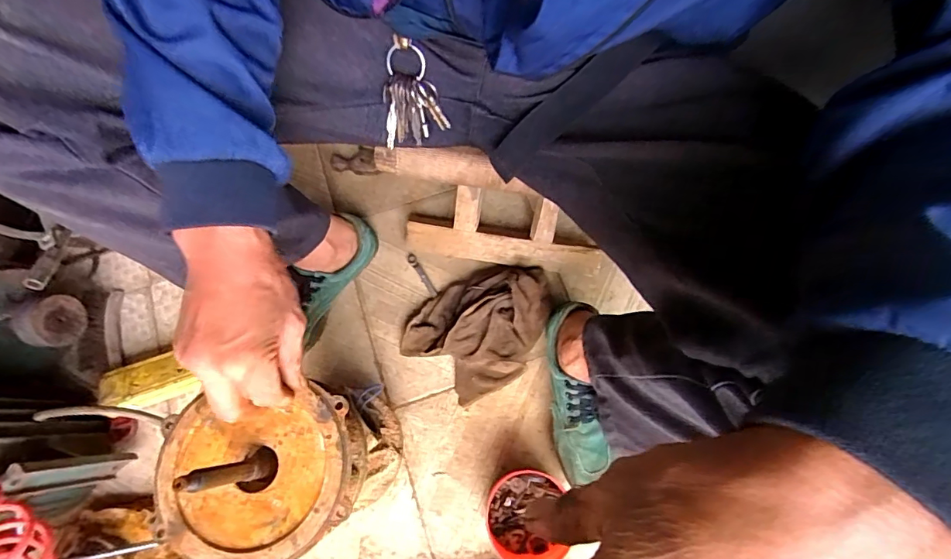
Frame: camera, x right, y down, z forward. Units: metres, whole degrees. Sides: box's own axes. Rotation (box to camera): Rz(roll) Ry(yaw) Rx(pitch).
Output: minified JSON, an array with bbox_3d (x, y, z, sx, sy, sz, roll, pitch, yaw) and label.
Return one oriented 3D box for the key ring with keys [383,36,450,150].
[{"bbox_3d":[-0.065,-0.165,0.418,0.058,0.085,0.015,-22,37,4],"label":"key ring with keys"}]

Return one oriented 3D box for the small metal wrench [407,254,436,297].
[{"bbox_3d":[-0.081,-0.006,0.696,0.013,0.004,0.076,-29,75,-7],"label":"small metal wrench"}]

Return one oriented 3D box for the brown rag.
[{"bbox_3d":[0.012,0.060,0.659,0.159,0.050,0.203,43,79,12],"label":"brown rag"}]

